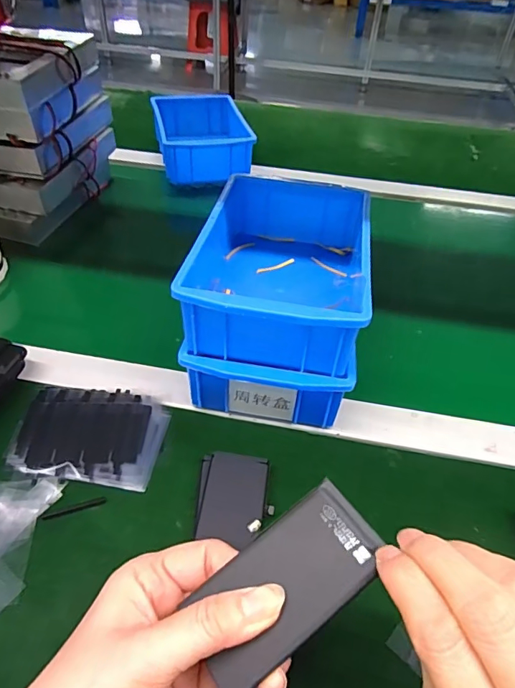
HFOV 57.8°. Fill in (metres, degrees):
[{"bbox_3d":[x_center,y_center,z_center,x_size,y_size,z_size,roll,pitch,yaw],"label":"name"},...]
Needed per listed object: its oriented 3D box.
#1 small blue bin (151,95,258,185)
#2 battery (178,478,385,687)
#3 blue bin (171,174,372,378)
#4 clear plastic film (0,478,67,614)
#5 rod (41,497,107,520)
[{"bbox_3d":[-0.089,-0.324,0.728,0.125,0.059,0.193,-8,45,-12],"label":"small blue bin"},{"bbox_3d":[0.012,0.100,0.199,0.084,0.004,0.043,-38,57,-12],"label":"battery"},{"bbox_3d":[0.019,-0.069,0.392,0.130,0.062,0.200,7,44,3],"label":"blue bin"},{"bbox_3d":[-0.176,0.127,0.310,0.064,0.006,0.083,5,44,2],"label":"clear plastic film"},{"bbox_3d":[-0.129,0.115,0.328,0.043,0.004,0.005,-13,46,-16],"label":"rod"}]

